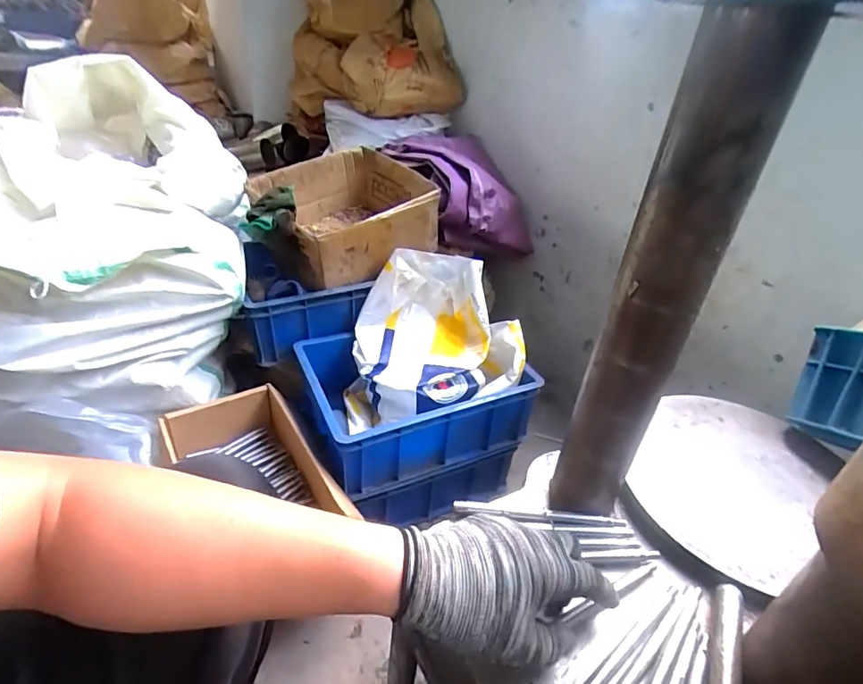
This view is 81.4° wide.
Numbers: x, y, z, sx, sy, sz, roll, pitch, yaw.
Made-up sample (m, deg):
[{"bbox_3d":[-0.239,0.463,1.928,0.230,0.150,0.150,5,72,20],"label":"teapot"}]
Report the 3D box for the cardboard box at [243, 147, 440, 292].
[{"bbox_3d":[-0.189,-0.263,1.044,0.339,0.161,0.299,29,41,30],"label":"cardboard box"}]

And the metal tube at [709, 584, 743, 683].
[{"bbox_3d":[0.218,0.244,0.372,0.022,0.016,0.137,19,36,19],"label":"metal tube"}]

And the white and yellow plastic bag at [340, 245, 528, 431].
[{"bbox_3d":[0.008,0.002,0.975,0.320,0.240,0.291,5,34,-2],"label":"white and yellow plastic bag"}]

